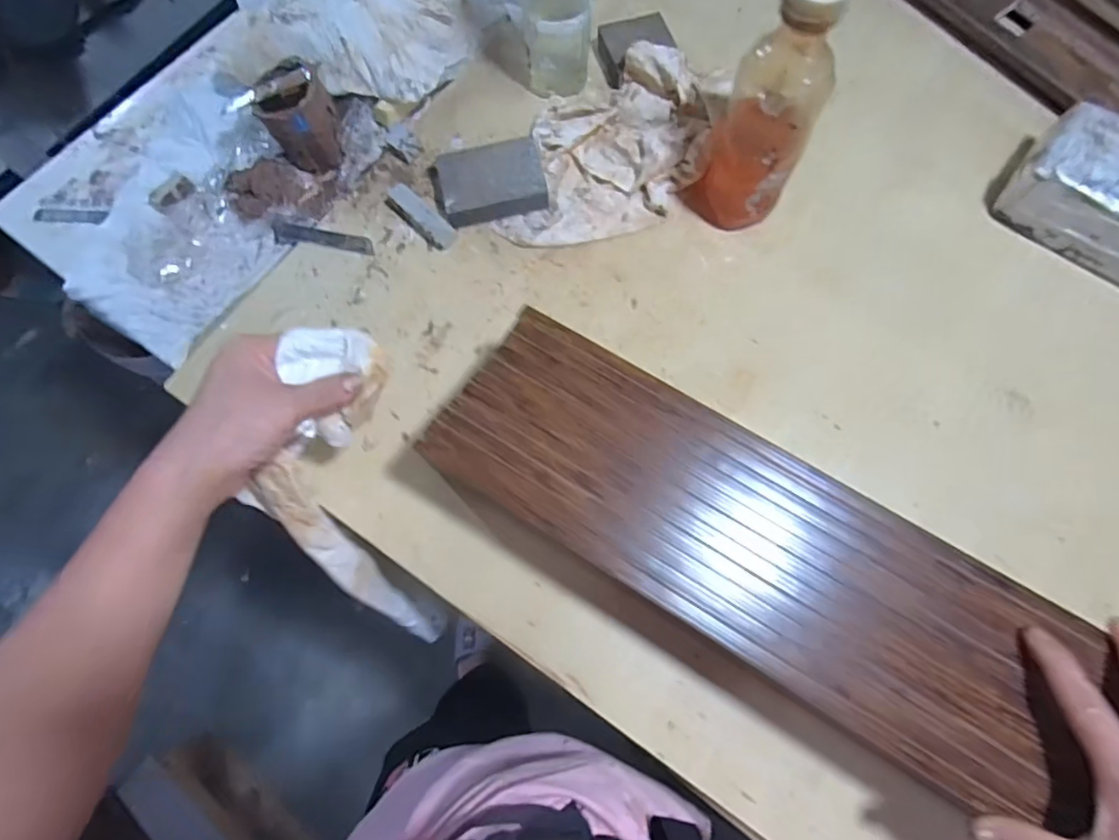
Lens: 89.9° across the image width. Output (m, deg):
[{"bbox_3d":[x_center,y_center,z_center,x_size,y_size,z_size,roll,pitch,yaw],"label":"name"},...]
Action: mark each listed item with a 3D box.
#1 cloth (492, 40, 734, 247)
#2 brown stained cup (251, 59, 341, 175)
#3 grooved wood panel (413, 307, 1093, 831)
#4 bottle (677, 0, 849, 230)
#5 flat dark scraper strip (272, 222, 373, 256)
[{"bbox_3d":[0.061,-0.273,0.528,0.180,0.058,0.246,16,78,5],"label":"cloth"},{"bbox_3d":[-0.252,-0.291,0.543,0.066,0.086,0.064,-1,67,2],"label":"brown stained cup"},{"bbox_3d":[0.307,0.184,0.333,0.863,0.018,0.135,30,79,10],"label":"grooved wood panel"},{"bbox_3d":[0.162,-0.236,0.446,0.079,0.203,0.069,30,76,10],"label":"bottle"},{"bbox_3d":[-0.229,-0.176,0.539,0.106,0.004,0.020,11,73,5],"label":"flat dark scraper strip"}]

